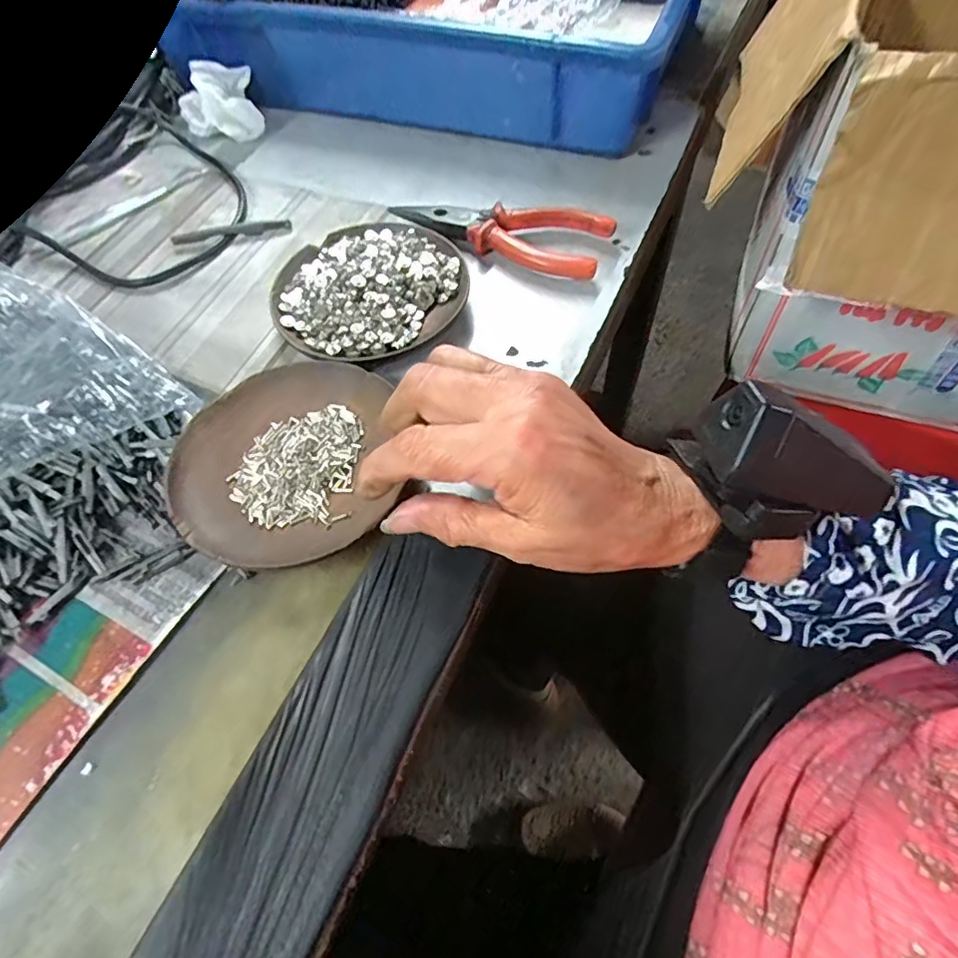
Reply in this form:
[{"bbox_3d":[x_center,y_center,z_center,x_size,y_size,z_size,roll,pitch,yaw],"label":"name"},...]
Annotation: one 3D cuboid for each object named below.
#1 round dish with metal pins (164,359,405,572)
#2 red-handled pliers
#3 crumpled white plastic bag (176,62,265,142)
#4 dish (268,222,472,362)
[{"bbox_3d":[-0.093,-0.009,0.271,0.101,0.011,0.109,-2,58,3],"label":"round dish with metal pins"},{"bbox_3d":[0.013,-0.160,0.364,0.137,0.016,0.047,18,61,15],"label":"red-handled pliers"},{"bbox_3d":[-0.203,-0.294,0.446,0.060,0.046,0.067,-22,59,-9],"label":"crumpled white plastic bag"},{"bbox_3d":[-0.066,-0.113,0.336,0.108,0.021,0.114,-2,58,3],"label":"dish"}]

